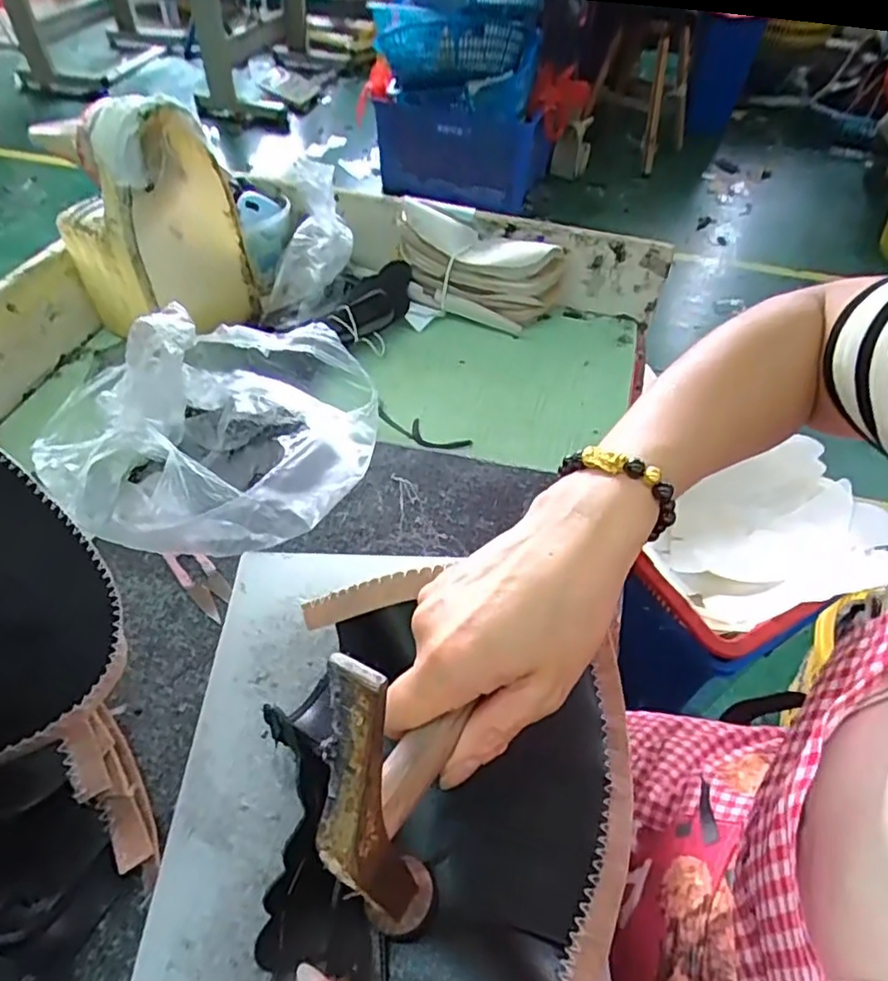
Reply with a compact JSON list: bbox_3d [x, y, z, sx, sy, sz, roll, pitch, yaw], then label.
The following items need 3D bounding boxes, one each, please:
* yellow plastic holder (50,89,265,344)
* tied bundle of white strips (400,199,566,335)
[{"bbox_3d":[-0.249,-0.234,0.539,0.102,0.188,0.108,30,54,21],"label":"yellow plastic holder"},{"bbox_3d":[0.035,-0.217,0.626,0.160,0.083,0.052,11,50,6],"label":"tied bundle of white strips"}]

